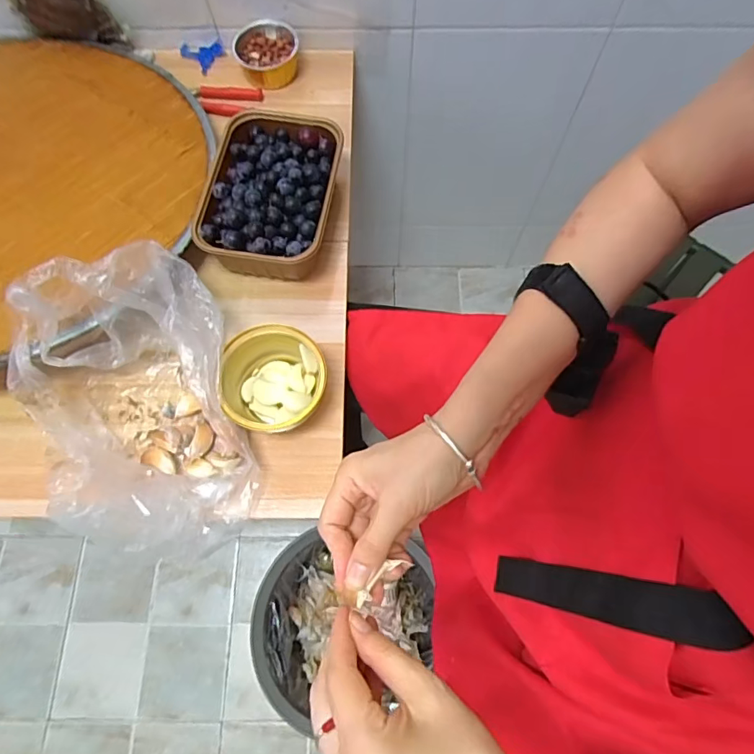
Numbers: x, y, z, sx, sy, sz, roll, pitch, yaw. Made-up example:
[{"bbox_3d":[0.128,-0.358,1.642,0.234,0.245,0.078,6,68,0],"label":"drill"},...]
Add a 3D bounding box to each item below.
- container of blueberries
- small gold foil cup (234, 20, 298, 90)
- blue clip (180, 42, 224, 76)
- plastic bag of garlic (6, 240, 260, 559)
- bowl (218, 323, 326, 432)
[{"bbox_3d":[-0.111,-0.194,0.517,0.131,0.063,0.180,4,70,2],"label":"container of blueberries"},{"bbox_3d":[-0.133,-0.396,0.597,0.073,0.035,0.071,0,70,0],"label":"small gold foil cup"},{"bbox_3d":[-0.220,-0.408,0.614,0.055,0.016,0.041,42,76,14],"label":"blue clip"},{"bbox_3d":[-0.197,0.026,0.410,0.164,0.132,0.238,-25,72,-8],"label":"plastic bag of garlic"},{"bbox_3d":[-0.096,0.005,0.461,0.095,0.053,0.092,0,70,0],"label":"bowl"}]

